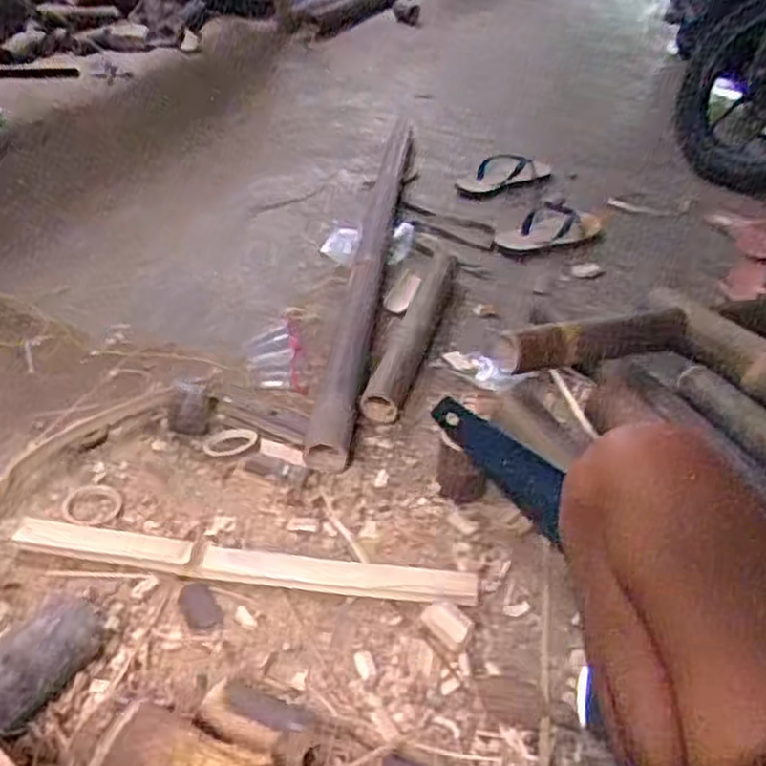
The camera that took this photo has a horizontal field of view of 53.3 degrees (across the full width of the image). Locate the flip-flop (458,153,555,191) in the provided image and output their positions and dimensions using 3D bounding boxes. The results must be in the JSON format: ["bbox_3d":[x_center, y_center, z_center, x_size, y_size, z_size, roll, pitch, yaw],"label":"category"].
[{"bbox_3d":[0.301,-0.526,1.904,0.249,0.056,0.114,-13,40,-3],"label":"flip-flop"}]

